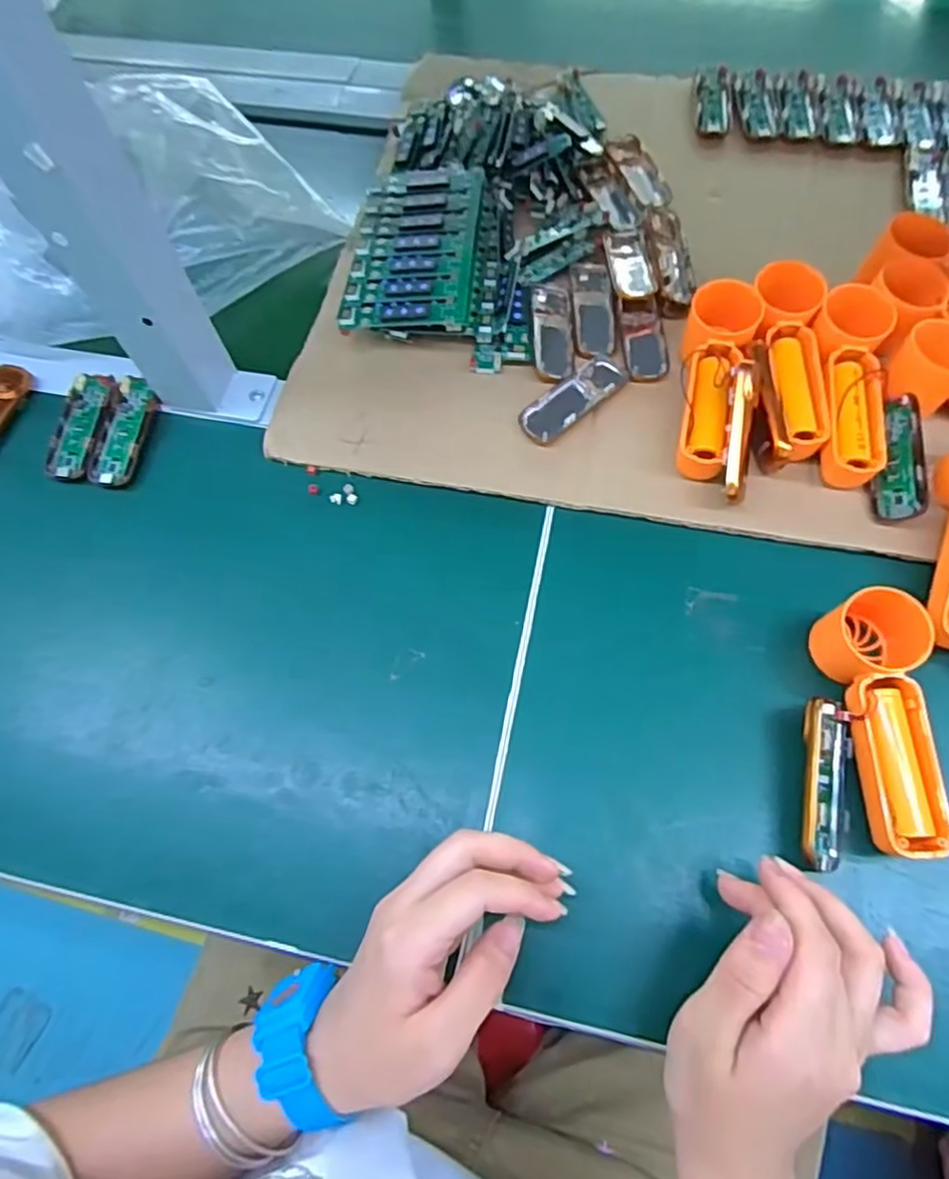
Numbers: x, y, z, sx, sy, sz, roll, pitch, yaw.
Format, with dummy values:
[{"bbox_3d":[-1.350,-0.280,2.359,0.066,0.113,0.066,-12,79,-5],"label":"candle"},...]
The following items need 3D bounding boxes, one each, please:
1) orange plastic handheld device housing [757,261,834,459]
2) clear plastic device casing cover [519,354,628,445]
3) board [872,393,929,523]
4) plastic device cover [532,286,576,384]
[{"bbox_3d":[0.197,-0.143,0.418,0.044,0.037,0.135,4,68,5],"label":"orange plastic handheld device housing"},{"bbox_3d":[0.066,-0.127,0.438,0.084,0.005,0.029,-41,72,-13],"label":"clear plastic device casing cover"},{"bbox_3d":[0.254,-0.079,0.397,0.027,0.006,0.078,-5,71,37],"label":"board"},{"bbox_3d":[0.055,-0.178,0.457,0.027,0.007,0.083,-1,68,2],"label":"plastic device cover"}]

